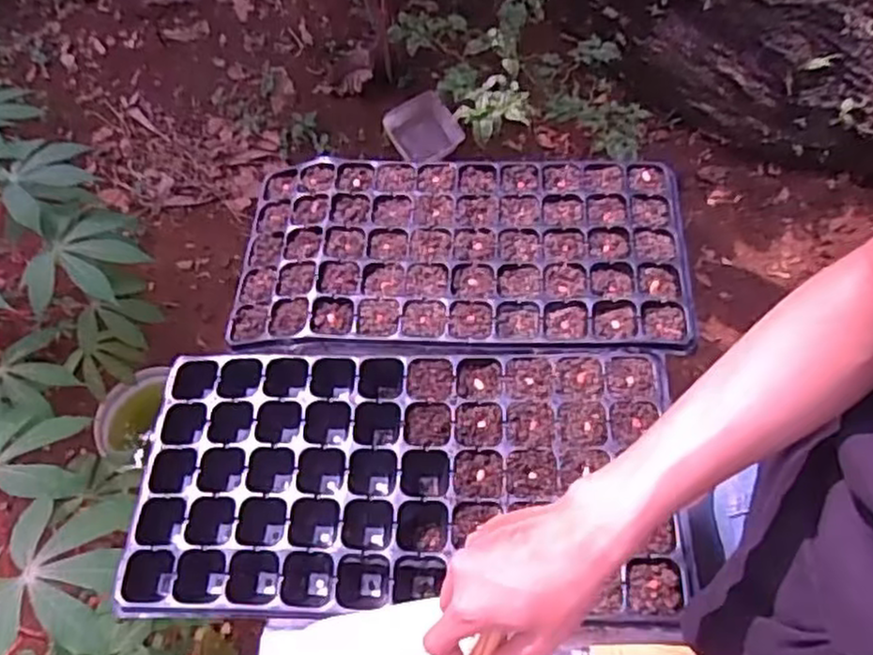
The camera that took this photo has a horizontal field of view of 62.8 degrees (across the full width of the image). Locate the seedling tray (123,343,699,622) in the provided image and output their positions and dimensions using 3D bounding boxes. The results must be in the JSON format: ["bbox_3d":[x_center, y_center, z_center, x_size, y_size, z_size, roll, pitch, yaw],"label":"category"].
[{"bbox_3d":[-0.036,0.150,0.720,0.521,0.066,0.266,-1,57,4],"label":"seedling tray"}]

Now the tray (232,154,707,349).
[{"bbox_3d":[0.027,-0.090,0.857,0.517,0.041,0.269,1,57,5],"label":"tray"}]

